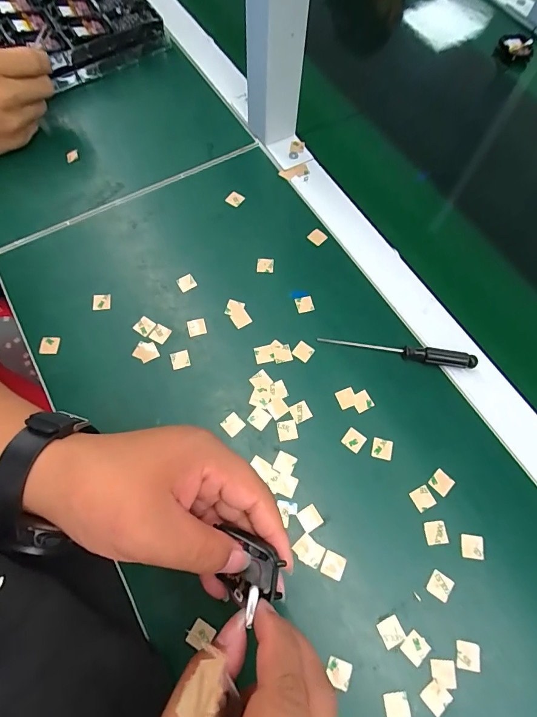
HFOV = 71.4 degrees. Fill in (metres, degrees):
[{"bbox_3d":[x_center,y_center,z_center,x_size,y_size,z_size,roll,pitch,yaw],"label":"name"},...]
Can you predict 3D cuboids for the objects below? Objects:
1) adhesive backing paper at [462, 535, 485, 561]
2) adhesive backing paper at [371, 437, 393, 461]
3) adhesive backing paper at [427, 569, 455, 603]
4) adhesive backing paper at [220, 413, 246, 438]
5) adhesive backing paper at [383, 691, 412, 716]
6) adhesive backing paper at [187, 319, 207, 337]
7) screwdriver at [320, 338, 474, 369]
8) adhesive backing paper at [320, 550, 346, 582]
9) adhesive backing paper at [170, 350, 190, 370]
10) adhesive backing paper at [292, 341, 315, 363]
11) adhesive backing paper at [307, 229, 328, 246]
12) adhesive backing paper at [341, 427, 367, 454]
[{"bbox_3d":[0.150,0.138,0.274,0.016,0.004,0.016,6,69,3],"label":"adhesive backing paper"},{"bbox_3d":[0.091,0.072,0.299,0.016,0.004,0.016,13,71,4],"label":"adhesive backing paper"},{"bbox_3d":[0.122,0.161,0.264,0.015,0.004,0.016,33,68,11],"label":"adhesive backing paper"},{"bbox_3d":[-0.029,0.054,0.304,0.016,0.004,0.016,-40,74,-16],"label":"adhesive backing paper"},{"bbox_3d":[0.082,0.223,0.237,0.015,0.004,0.015,-7,69,-4],"label":"adhesive backing paper"},{"bbox_3d":[-0.064,-0.028,0.333,0.015,0.004,0.015,-14,70,-7],"label":"adhesive backing paper"},{"bbox_3d":[0.110,-0.007,0.322,0.130,0.012,0.013,10,69,3],"label":"screwdriver"},{"bbox_3d":[0.047,0.148,0.267,0.016,0.004,0.016,23,74,11],"label":"adhesive backing paper"},{"bbox_3d":[-0.076,0.001,0.323,0.015,0.004,0.015,-15,79,-7],"label":"adhesive backing paper"},{"bbox_3d":[0.030,-0.006,0.327,0.015,0.004,0.015,32,71,11],"label":"adhesive backing paper"},{"bbox_3d":[0.049,-0.122,0.374,0.015,0.004,0.017,41,73,14],"label":"adhesive backing paper"},{"bbox_3d":[0.069,0.066,0.301,0.016,0.004,0.016,37,75,11],"label":"adhesive backing paper"}]

